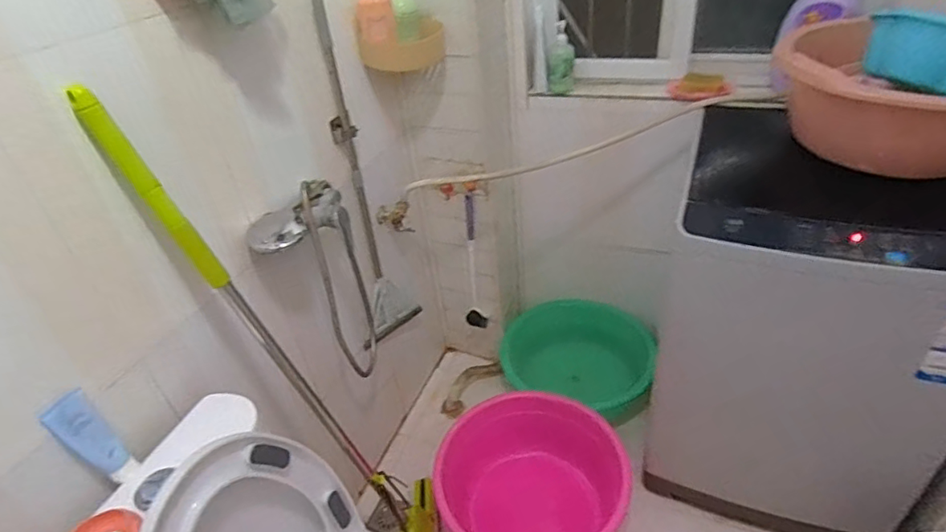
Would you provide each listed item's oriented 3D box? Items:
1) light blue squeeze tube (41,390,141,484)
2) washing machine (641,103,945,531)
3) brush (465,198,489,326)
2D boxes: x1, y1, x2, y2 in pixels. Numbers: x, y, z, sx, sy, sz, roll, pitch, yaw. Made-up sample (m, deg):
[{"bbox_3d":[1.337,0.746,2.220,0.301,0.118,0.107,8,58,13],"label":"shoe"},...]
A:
[{"bbox_3d":[-0.547,0.254,0.772,0.049,0.150,0.058,21,44,33],"label":"light blue squeeze tube"},{"bbox_3d":[0.748,0.100,1.284,0.574,0.799,0.614,9,39,20],"label":"washing machine"},{"bbox_3d":[-0.005,0.007,1.666,0.069,0.467,0.073,-5,36,1],"label":"brush"}]

